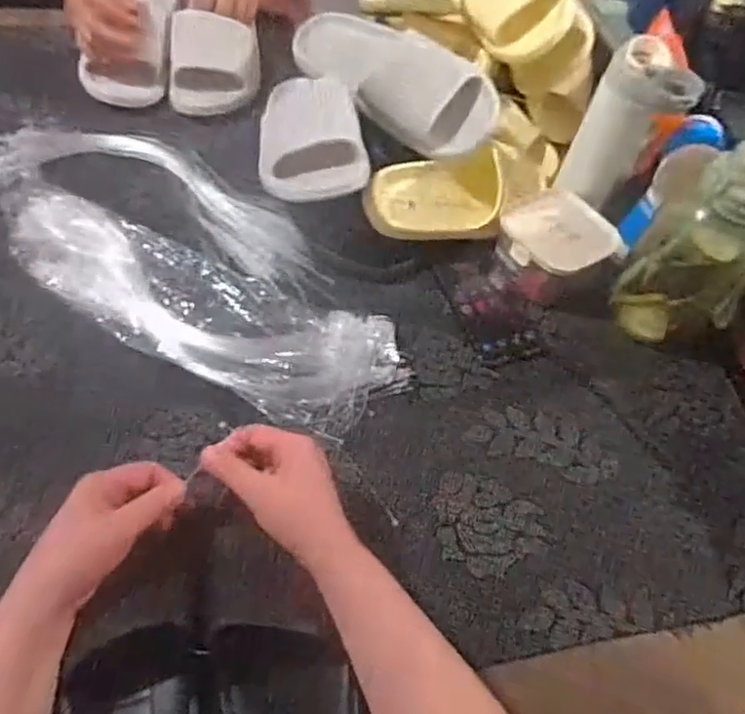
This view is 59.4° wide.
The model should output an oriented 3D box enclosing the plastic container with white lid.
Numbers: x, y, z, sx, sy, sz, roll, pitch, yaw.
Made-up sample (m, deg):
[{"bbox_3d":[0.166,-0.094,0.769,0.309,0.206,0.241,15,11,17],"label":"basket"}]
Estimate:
[{"bbox_3d":[0.197,-0.121,0.715,0.115,0.054,0.119,-30,69,-19],"label":"plastic container with white lid"}]

